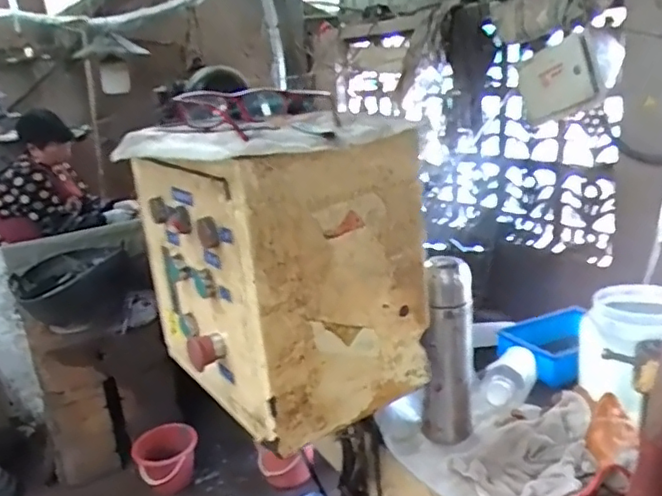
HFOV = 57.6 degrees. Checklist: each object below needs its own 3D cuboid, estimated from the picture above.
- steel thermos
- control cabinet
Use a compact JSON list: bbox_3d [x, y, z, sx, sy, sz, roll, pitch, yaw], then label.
[{"bbox_3d":[0.149,0.131,0.769,0.063,0.231,0.053,1,18,18],"label":"steel thermos"},{"bbox_3d":[-0.067,0.013,0.669,0.215,0.285,0.298,-17,21,-34],"label":"control cabinet"}]

